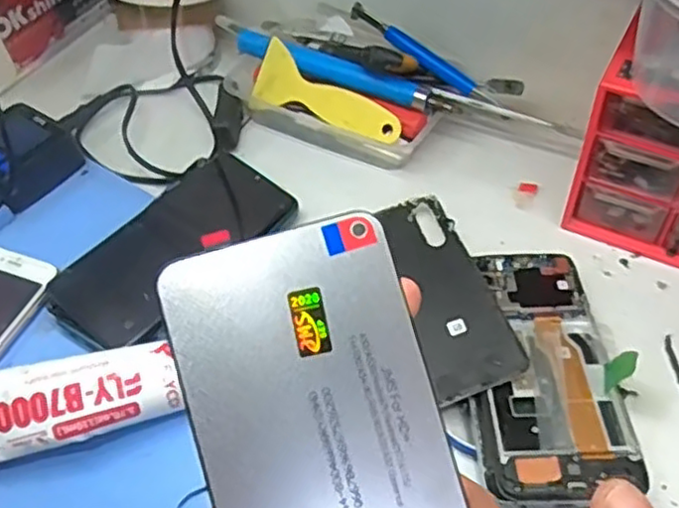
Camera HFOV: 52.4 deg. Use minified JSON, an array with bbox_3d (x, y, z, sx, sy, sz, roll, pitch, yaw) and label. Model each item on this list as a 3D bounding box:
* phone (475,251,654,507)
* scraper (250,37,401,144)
[{"bbox_3d":[0.111,0.059,0.382,0.075,0.006,0.160,-1,46,1],"label":"phone"},{"bbox_3d":[-0.010,-0.114,0.517,0.121,0.009,0.049,28,101,19],"label":"scraper"}]

